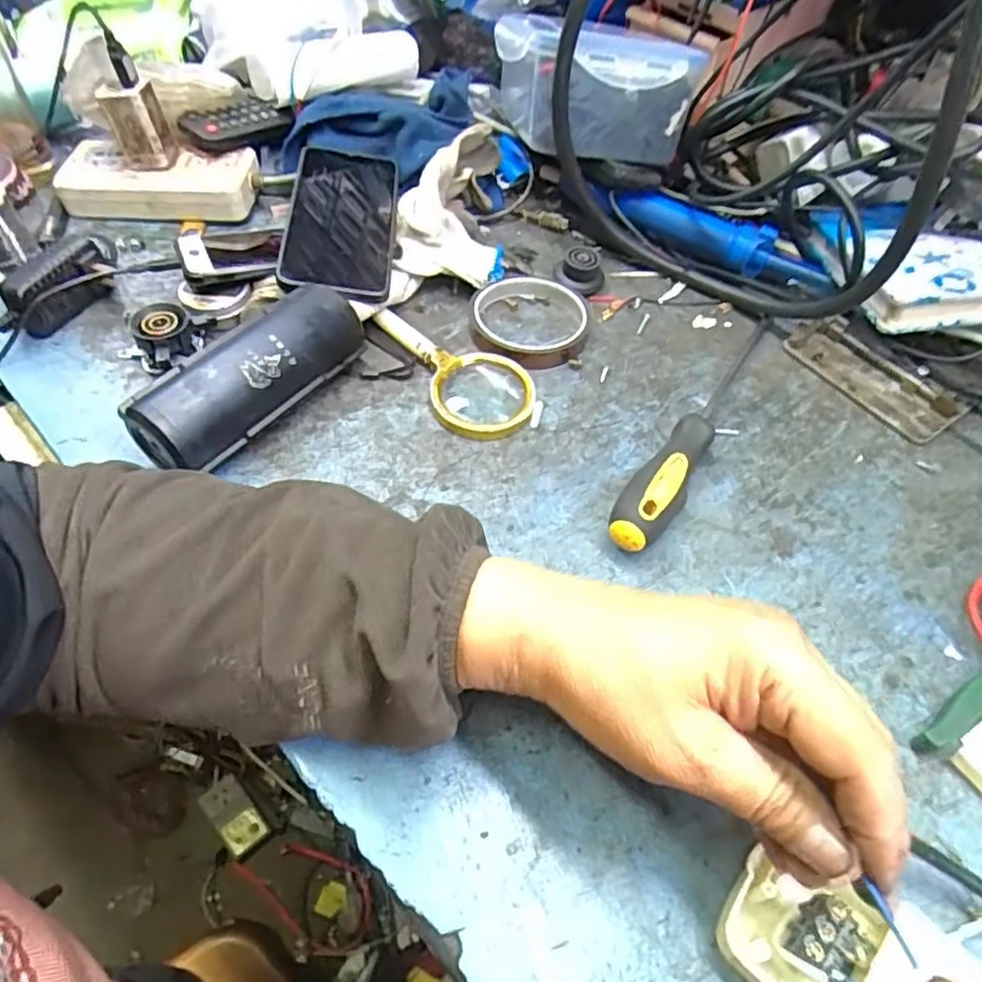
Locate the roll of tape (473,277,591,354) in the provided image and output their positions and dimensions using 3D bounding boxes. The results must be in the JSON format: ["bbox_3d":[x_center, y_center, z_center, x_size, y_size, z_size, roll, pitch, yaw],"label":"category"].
[{"bbox_3d":[0.030,-0.129,0.499,0.084,0.015,0.085,-9,53,-11],"label":"roll of tape"}]

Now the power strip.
[{"bbox_3d":[-0.277,-0.258,0.563,0.154,0.034,0.062,2,52,-2],"label":"power strip"}]

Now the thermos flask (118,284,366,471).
[{"bbox_3d":[-0.148,-0.069,0.424,0.049,0.054,0.154,29,56,18],"label":"thermos flask"}]

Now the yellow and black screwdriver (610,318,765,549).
[{"bbox_3d":[0.141,-0.049,0.437,0.028,0.036,0.247,29,56,18],"label":"yellow and black screwdriver"}]

